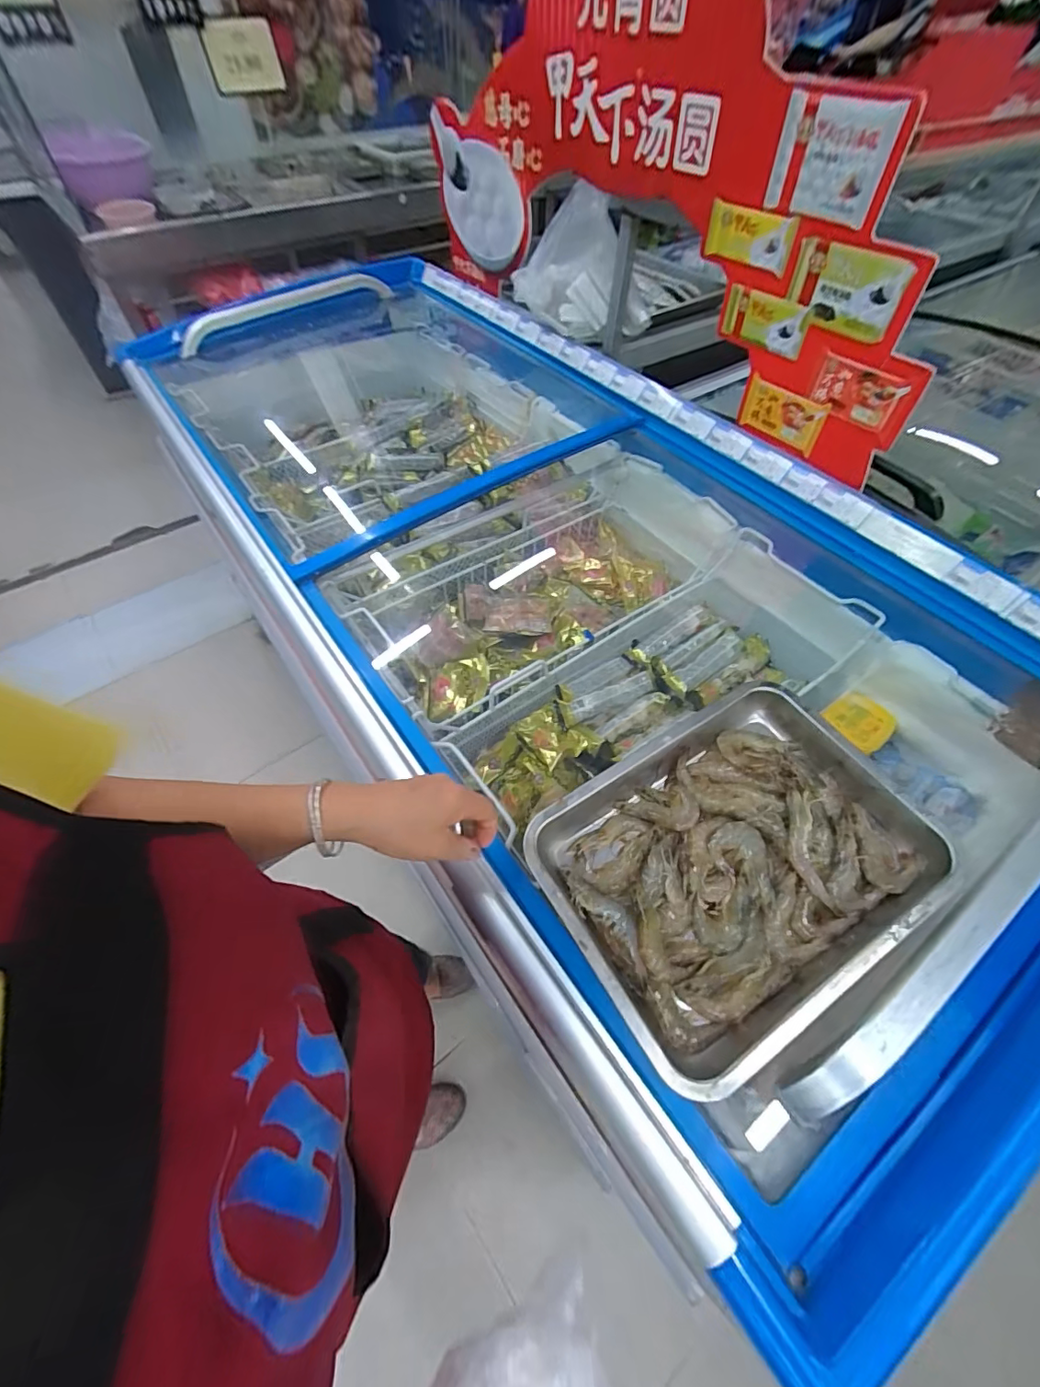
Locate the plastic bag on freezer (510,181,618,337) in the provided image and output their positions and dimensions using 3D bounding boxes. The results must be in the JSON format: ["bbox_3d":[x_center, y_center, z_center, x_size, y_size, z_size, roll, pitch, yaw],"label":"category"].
[{"bbox_3d":[0.094,-0.906,1.083,0.229,0.226,0.094,34,62,16],"label":"plastic bag on freezer"}]

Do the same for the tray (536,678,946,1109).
[{"bbox_3d":[0.216,0.162,0.524,0.375,0.055,0.272,-27,64,-19],"label":"tray"}]

